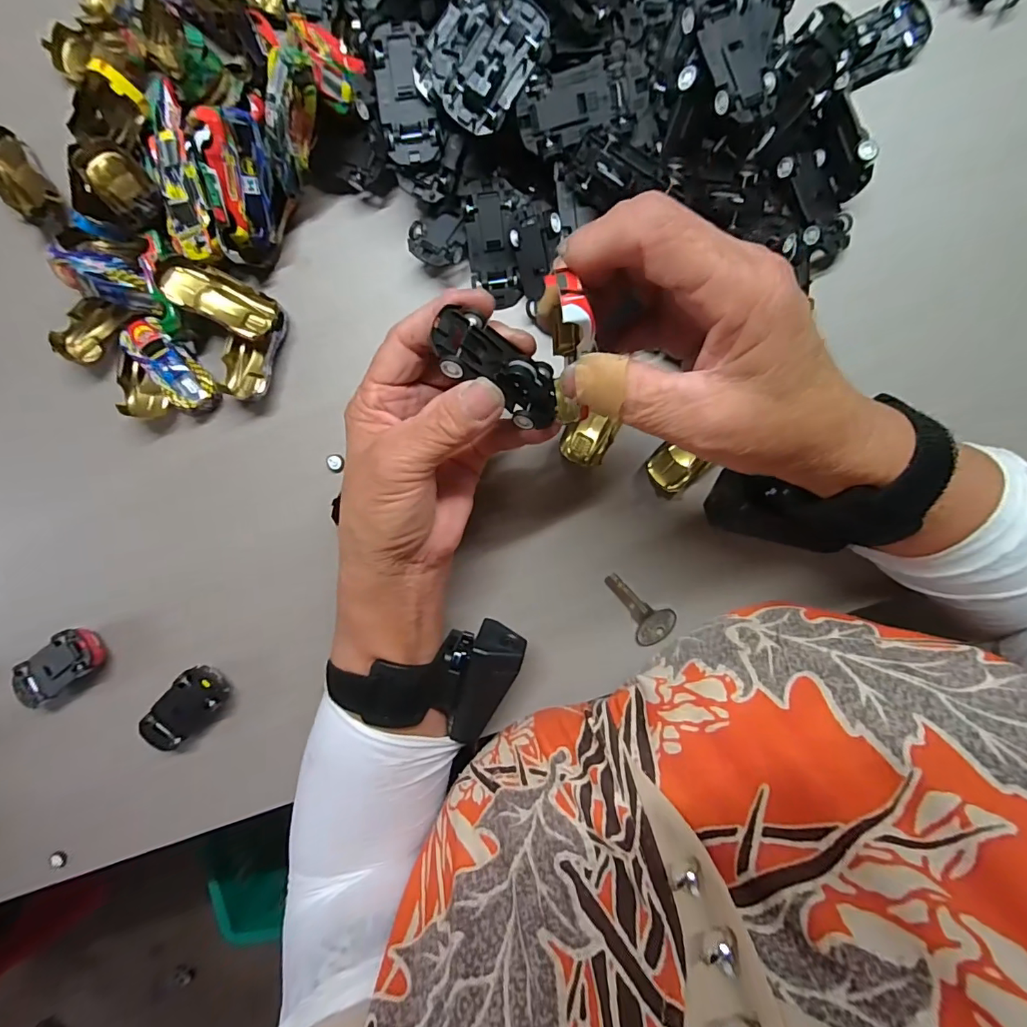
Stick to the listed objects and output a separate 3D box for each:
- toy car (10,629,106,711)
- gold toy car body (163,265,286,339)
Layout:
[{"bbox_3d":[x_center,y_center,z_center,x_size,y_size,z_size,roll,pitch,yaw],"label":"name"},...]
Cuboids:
[{"bbox_3d":[-0.302,0.101,0.330,0.063,0.025,0.030,-36,94,7],"label":"toy car"},{"bbox_3d":[-0.170,-0.125,0.290,0.061,0.015,0.028,21,98,-16],"label":"gold toy car body"}]

